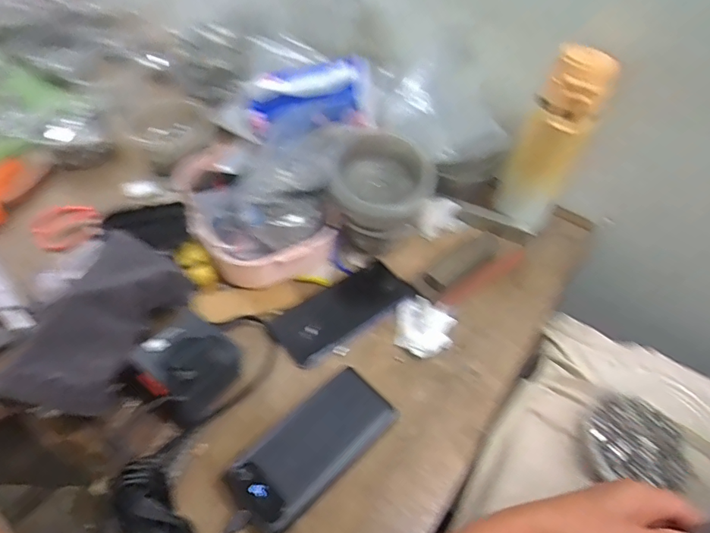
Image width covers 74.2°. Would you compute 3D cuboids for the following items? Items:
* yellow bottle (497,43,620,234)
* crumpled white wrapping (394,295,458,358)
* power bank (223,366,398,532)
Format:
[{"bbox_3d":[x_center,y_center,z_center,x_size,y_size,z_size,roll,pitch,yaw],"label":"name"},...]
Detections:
[{"bbox_3d":[0.238,-0.152,0.574,0.078,0.218,0.088,24,53,16],"label":"yellow bottle"},{"bbox_3d":[0.077,0.068,0.525,0.066,0.014,0.075,15,51,9],"label":"crumpled white wrapping"},{"bbox_3d":[-0.038,0.164,0.432,0.070,0.028,0.152,38,58,25],"label":"power bank"}]

